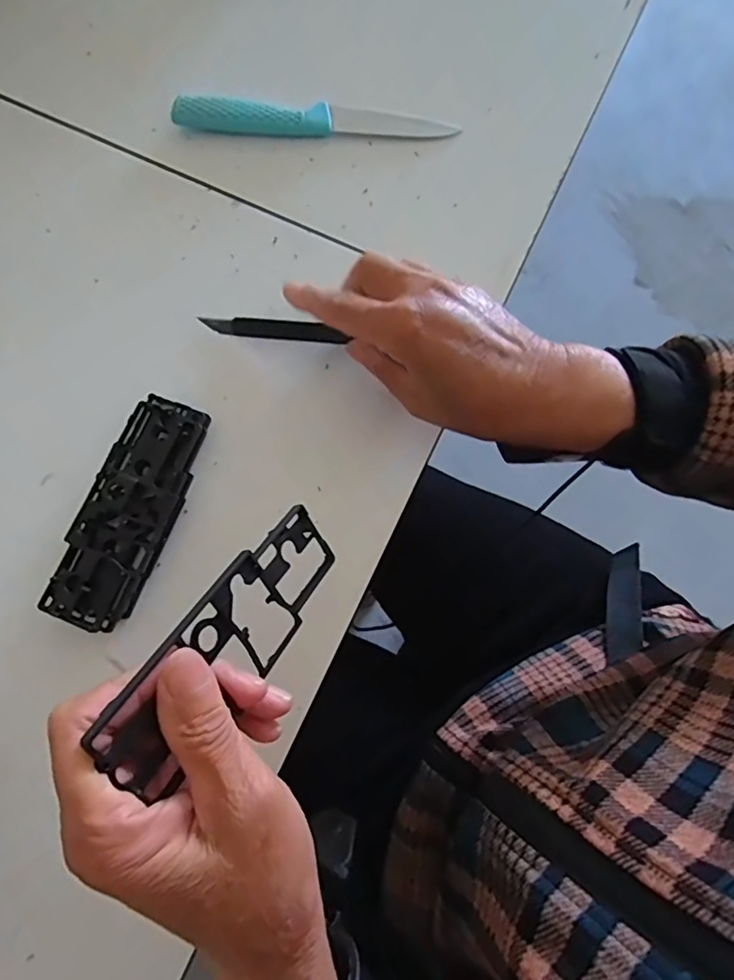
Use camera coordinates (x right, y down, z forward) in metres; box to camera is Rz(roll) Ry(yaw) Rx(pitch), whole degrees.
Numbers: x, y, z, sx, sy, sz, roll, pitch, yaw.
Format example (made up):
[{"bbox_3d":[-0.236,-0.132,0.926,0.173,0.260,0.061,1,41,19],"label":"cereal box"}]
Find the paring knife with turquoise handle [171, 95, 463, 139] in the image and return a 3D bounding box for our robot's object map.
[{"bbox_3d":[-0.034,-0.241,0.368,0.178,0.015,0.020,0,77,1],"label":"paring knife with turquoise handle"}]

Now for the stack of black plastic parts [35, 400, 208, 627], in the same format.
[{"bbox_3d":[-0.128,0.010,0.310,0.044,0.020,0.126,18,78,5],"label":"stack of black plastic parts"}]

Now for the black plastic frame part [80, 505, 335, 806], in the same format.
[{"bbox_3d":[-0.050,0.055,0.220,0.004,0.044,0.121,-5,33,38],"label":"black plastic frame part"}]

